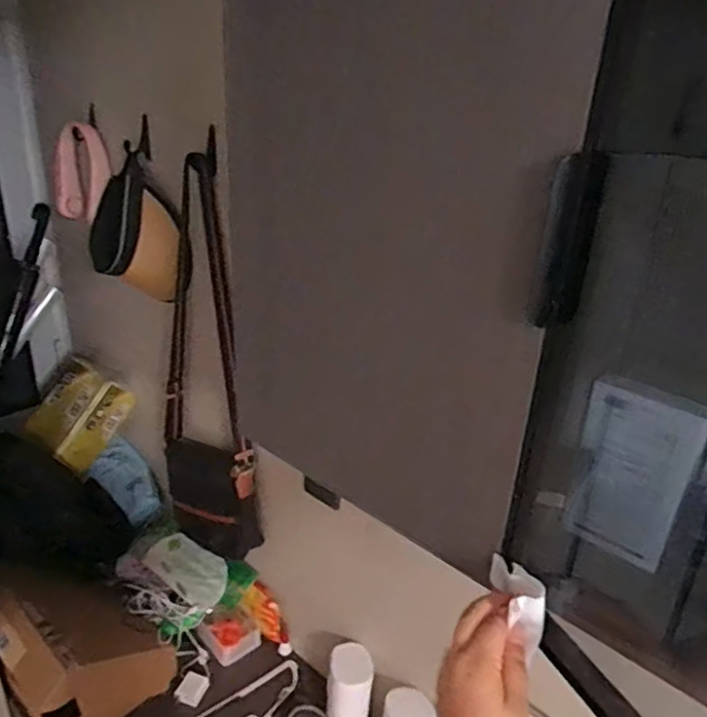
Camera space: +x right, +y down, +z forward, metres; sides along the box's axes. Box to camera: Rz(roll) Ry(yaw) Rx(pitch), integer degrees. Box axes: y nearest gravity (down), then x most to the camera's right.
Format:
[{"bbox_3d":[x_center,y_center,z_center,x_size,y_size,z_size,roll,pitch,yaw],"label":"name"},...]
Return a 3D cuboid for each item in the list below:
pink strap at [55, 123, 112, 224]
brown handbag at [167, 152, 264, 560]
[{"bbox_3d":[-0.549,-0.372,1.276,0.107,0.189,0.073,-7,28,-21],"label":"pink strap"},{"bbox_3d":[-0.293,0.043,1.257,0.137,0.830,0.237,-11,30,-27],"label":"brown handbag"}]

